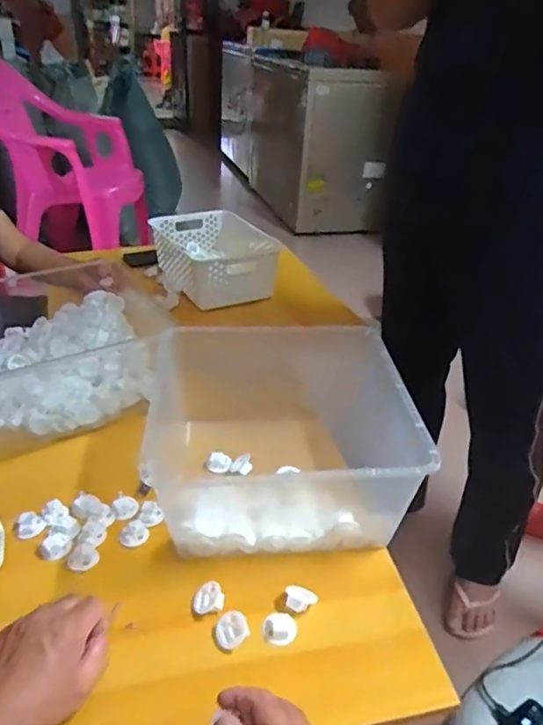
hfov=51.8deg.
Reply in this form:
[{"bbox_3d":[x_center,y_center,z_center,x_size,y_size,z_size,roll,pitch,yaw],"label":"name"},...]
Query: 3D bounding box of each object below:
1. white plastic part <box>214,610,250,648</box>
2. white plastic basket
[{"bbox_3d":[-0.039,0.257,0.541,0.030,0.017,0.030,2,31,-1],"label":"white plastic part"},{"bbox_3d":[-0.126,-0.238,1.250,0.222,0.099,0.306,-12,34,-22],"label":"white plastic basket"}]

